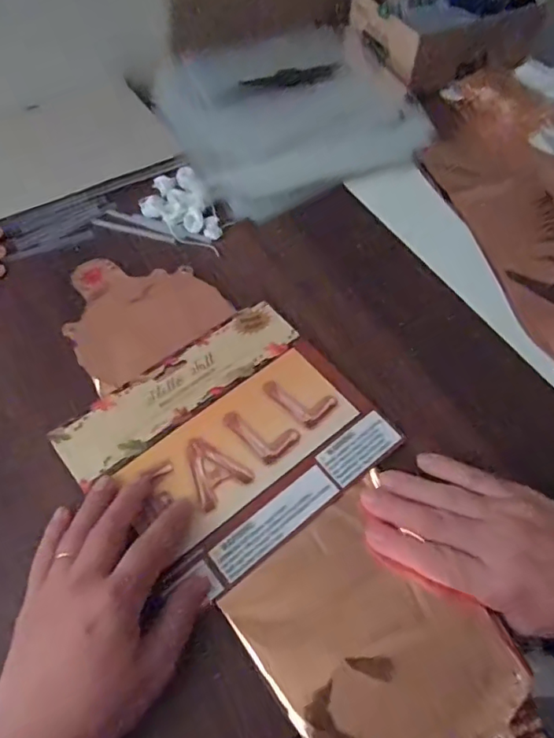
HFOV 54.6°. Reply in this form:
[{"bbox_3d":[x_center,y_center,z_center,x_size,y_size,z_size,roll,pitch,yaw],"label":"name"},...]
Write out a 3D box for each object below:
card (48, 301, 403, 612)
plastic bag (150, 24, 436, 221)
[{"bbox_3d":[-0.034,0.047,0.376,0.188,0.010,0.158,-35,64,-20],"label":"card"},{"bbox_3d":[0.014,-0.268,0.556,0.237,0.044,0.208,-24,61,-15],"label":"plastic bag"}]

